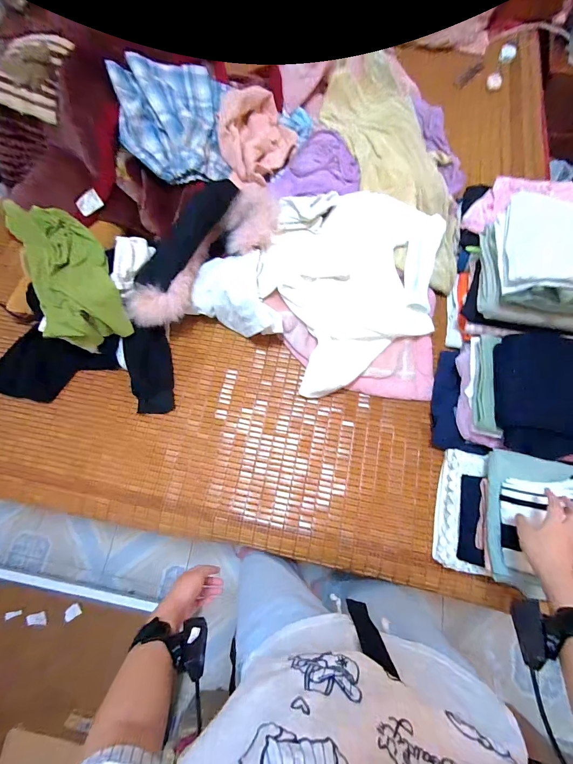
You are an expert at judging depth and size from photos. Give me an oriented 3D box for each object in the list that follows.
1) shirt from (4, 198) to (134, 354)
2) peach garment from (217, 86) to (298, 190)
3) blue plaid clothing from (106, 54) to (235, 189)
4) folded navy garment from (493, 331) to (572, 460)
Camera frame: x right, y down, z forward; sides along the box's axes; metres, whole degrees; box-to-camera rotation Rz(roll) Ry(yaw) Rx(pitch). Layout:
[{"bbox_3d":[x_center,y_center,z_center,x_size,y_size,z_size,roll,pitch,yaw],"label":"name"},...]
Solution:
[{"bbox_3d":[-0.555,-0.271,0.827,0.195,0.105,0.388,-25,89,-6],"label":"shirt"},{"bbox_3d":[-0.086,-0.737,0.953,0.217,0.102,0.288,-6,72,0],"label":"peach garment"},{"bbox_3d":[-0.314,-0.760,0.930,0.309,0.122,0.385,-14,72,-2],"label":"blue plaid clothing"},{"bbox_3d":[0.605,0.024,0.706,0.344,0.034,0.261,-1,74,-11],"label":"folded navy garment"}]

